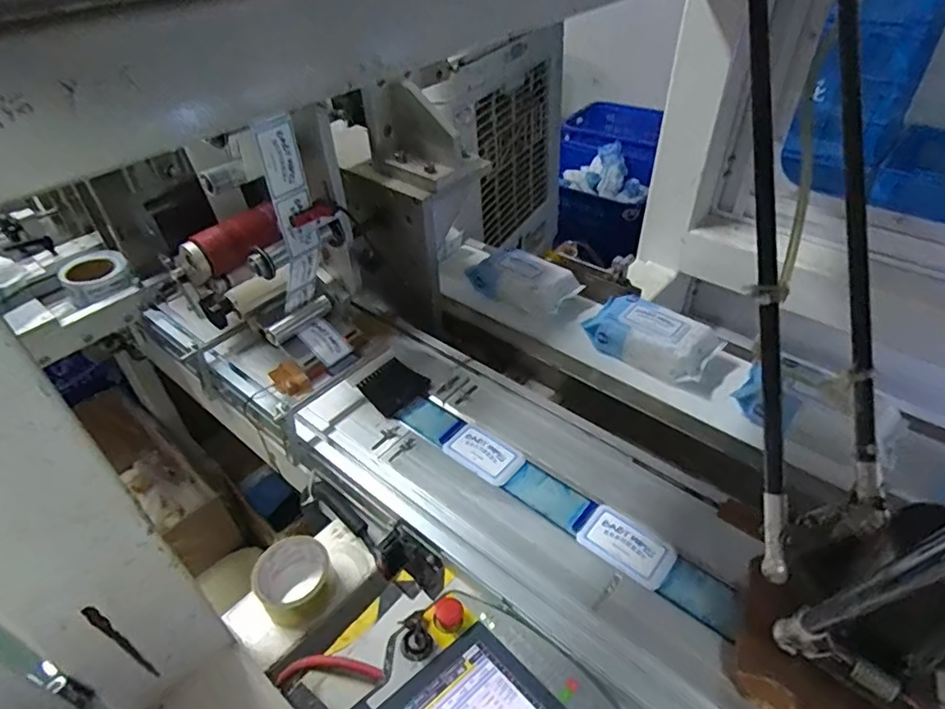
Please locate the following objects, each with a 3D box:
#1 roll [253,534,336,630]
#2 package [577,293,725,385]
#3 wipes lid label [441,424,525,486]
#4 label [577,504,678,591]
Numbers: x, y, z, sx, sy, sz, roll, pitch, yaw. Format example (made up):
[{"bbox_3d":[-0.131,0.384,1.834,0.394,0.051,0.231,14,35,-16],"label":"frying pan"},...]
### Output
[{"bbox_3d":[-0.208,0.268,0.672,0.084,0.058,0.084,-1,41,1],"label":"roll"},{"bbox_3d":[0.276,-0.031,0.884,0.192,0.058,0.103,26,49,29],"label":"package"},{"bbox_3d":[0.012,0.123,0.710,0.096,0.007,0.062,28,50,30],"label":"wipes lid label"},{"bbox_3d":[0.168,0.207,0.618,0.097,0.006,0.062,30,51,29],"label":"label"}]

